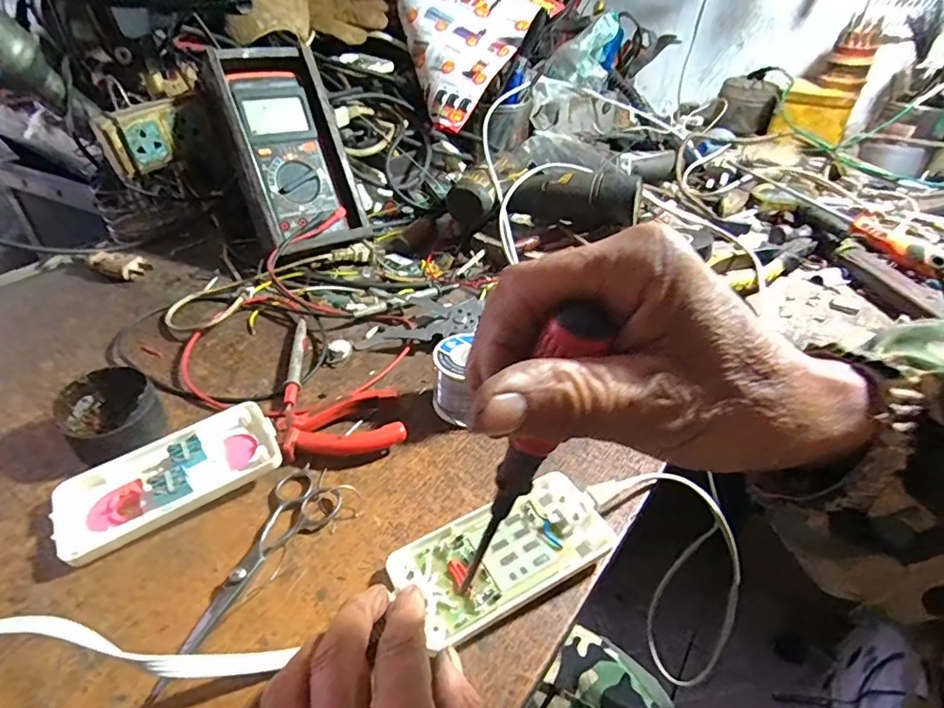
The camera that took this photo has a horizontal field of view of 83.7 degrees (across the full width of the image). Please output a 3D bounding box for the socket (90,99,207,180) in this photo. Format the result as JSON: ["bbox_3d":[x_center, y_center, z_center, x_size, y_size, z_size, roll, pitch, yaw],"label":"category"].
[{"bbox_3d":[-0.315,-0.219,0.525,0.030,0.054,0.094,30,48,29],"label":"socket"}]

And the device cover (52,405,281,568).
[{"bbox_3d":[-0.190,0.078,0.335,0.126,0.021,0.056,-22,46,-25],"label":"device cover"}]

